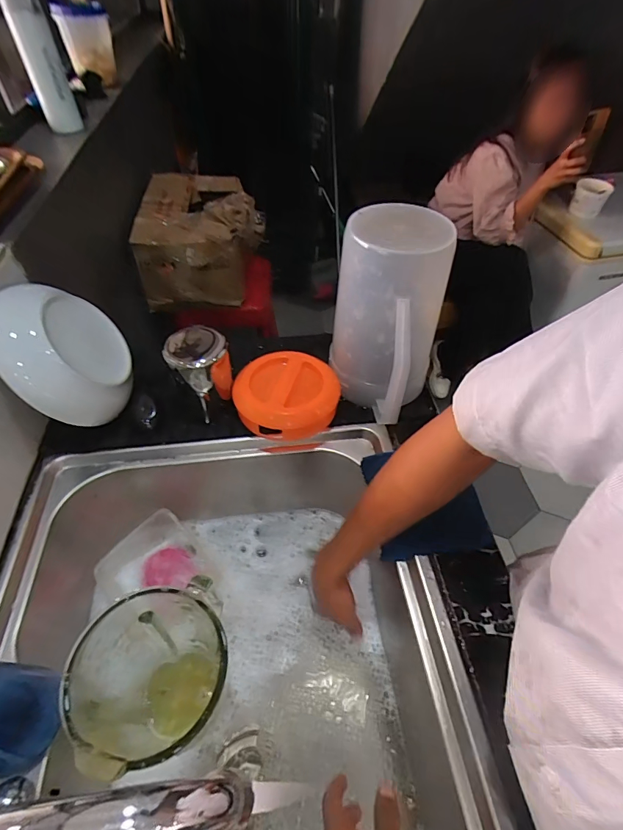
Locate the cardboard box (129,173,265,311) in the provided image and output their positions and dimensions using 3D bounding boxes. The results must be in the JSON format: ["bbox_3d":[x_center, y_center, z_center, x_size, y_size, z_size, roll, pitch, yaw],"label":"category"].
[{"bbox_3d":[-0.301,-0.511,1.191,0.313,0.178,0.453,-2,49,-3],"label":"cardboard box"}]

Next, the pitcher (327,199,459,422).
[{"bbox_3d":[0.102,-0.128,0.567,0.141,0.228,0.163,13,49,10],"label":"pitcher"}]

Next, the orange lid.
[{"bbox_3d":[-0.036,-0.031,0.618,0.151,0.046,0.140,5,49,3],"label":"orange lid"}]

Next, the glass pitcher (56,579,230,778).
[{"bbox_3d":[-0.161,0.298,0.463,0.140,0.189,0.142,-22,52,-19],"label":"glass pitcher"}]

